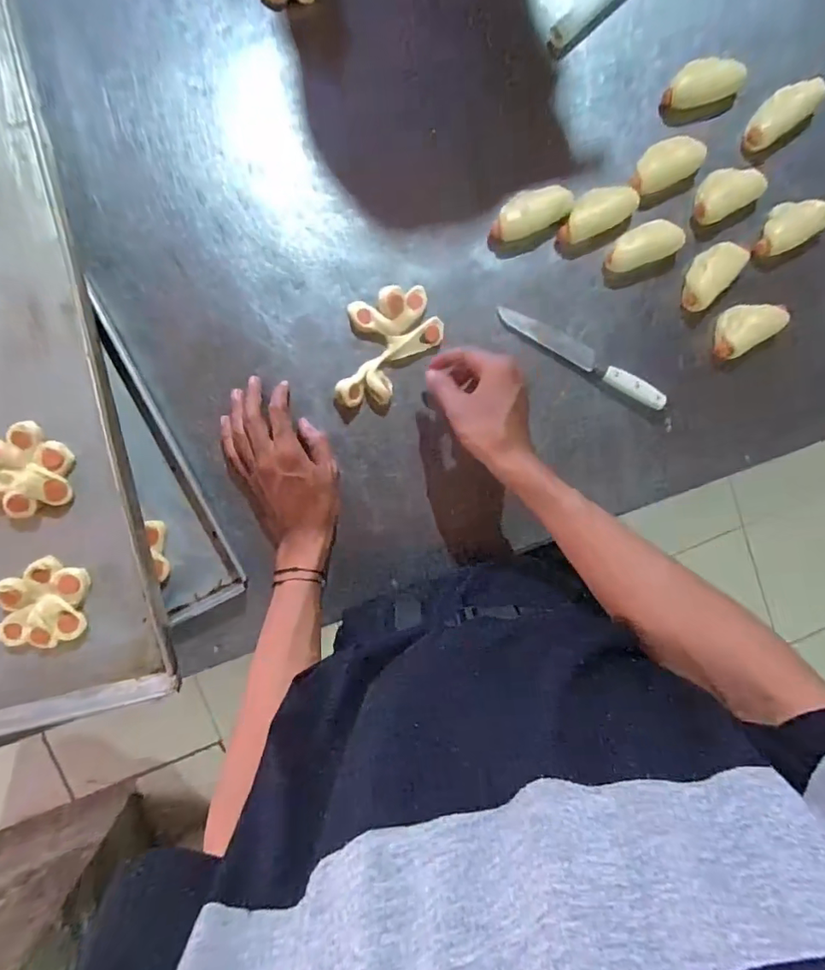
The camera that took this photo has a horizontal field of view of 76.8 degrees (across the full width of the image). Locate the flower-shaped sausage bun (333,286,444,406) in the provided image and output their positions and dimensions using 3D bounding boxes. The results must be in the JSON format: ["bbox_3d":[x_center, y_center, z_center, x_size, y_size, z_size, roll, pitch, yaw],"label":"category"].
[{"bbox_3d":[-0.034,-0.149,0.543,0.088,0.019,0.142,42,89,-6],"label":"flower-shaped sausage bun"}]

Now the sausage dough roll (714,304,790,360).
[{"bbox_3d":[0.376,-0.179,0.589,0.080,0.029,0.049,-33,96,-3],"label":"sausage dough roll"}]

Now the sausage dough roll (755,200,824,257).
[{"bbox_3d":[0.426,-0.294,0.590,0.081,0.034,0.048,-32,96,-3],"label":"sausage dough roll"}]

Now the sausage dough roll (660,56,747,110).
[{"bbox_3d":[0.318,-0.440,0.570,0.087,0.029,0.044,-20,95,-5],"label":"sausage dough roll"}]

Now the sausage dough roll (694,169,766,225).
[{"bbox_3d":[0.347,-0.325,0.575,0.077,0.037,0.051,-30,96,-4],"label":"sausage dough roll"}]

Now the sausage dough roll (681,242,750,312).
[{"bbox_3d":[0.333,-0.236,0.583,0.043,0.027,0.085,44,88,-7],"label":"sausage dough roll"}]

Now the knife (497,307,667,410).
[{"bbox_3d":[0.187,-0.142,0.572,0.203,0.022,0.024,30,90,-7],"label":"knife"}]

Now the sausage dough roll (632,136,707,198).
[{"bbox_3d":[0.273,-0.348,0.567,0.079,0.028,0.044,-28,96,-4],"label":"sausage dough roll"}]

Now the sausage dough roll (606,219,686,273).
[{"bbox_3d":[0.248,-0.259,0.565,0.077,0.029,0.039,-22,95,-4],"label":"sausage dough roll"}]

